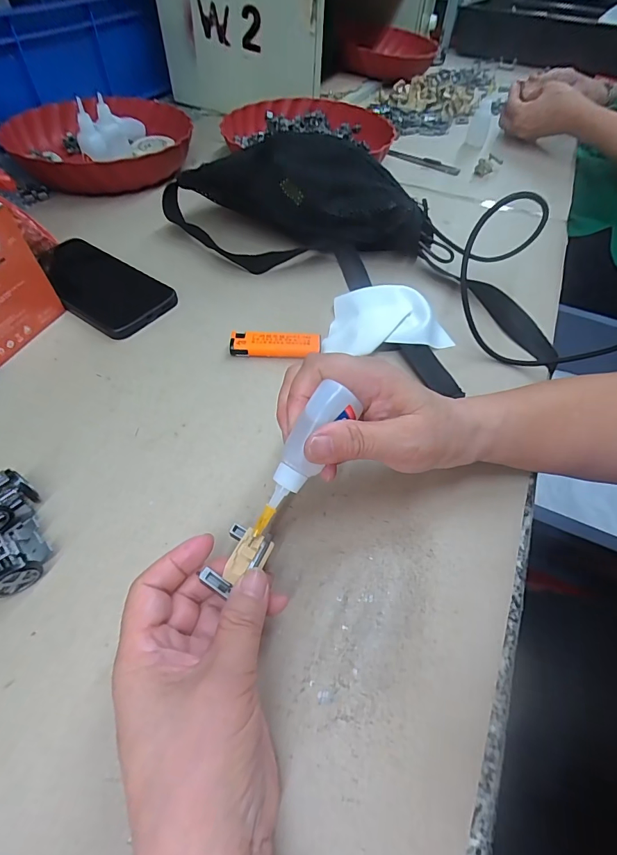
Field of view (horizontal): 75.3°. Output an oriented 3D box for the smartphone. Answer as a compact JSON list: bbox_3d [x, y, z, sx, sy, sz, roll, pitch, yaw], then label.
[{"bbox_3d":[-0.215,-0.146,0.406,0.172,0.010,0.079,32,59,20],"label":"smartphone"}]

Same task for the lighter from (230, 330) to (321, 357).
[{"bbox_3d":[-0.030,-0.074,0.359,0.079,0.015,0.022,2,53,-1],"label":"lighter"}]

